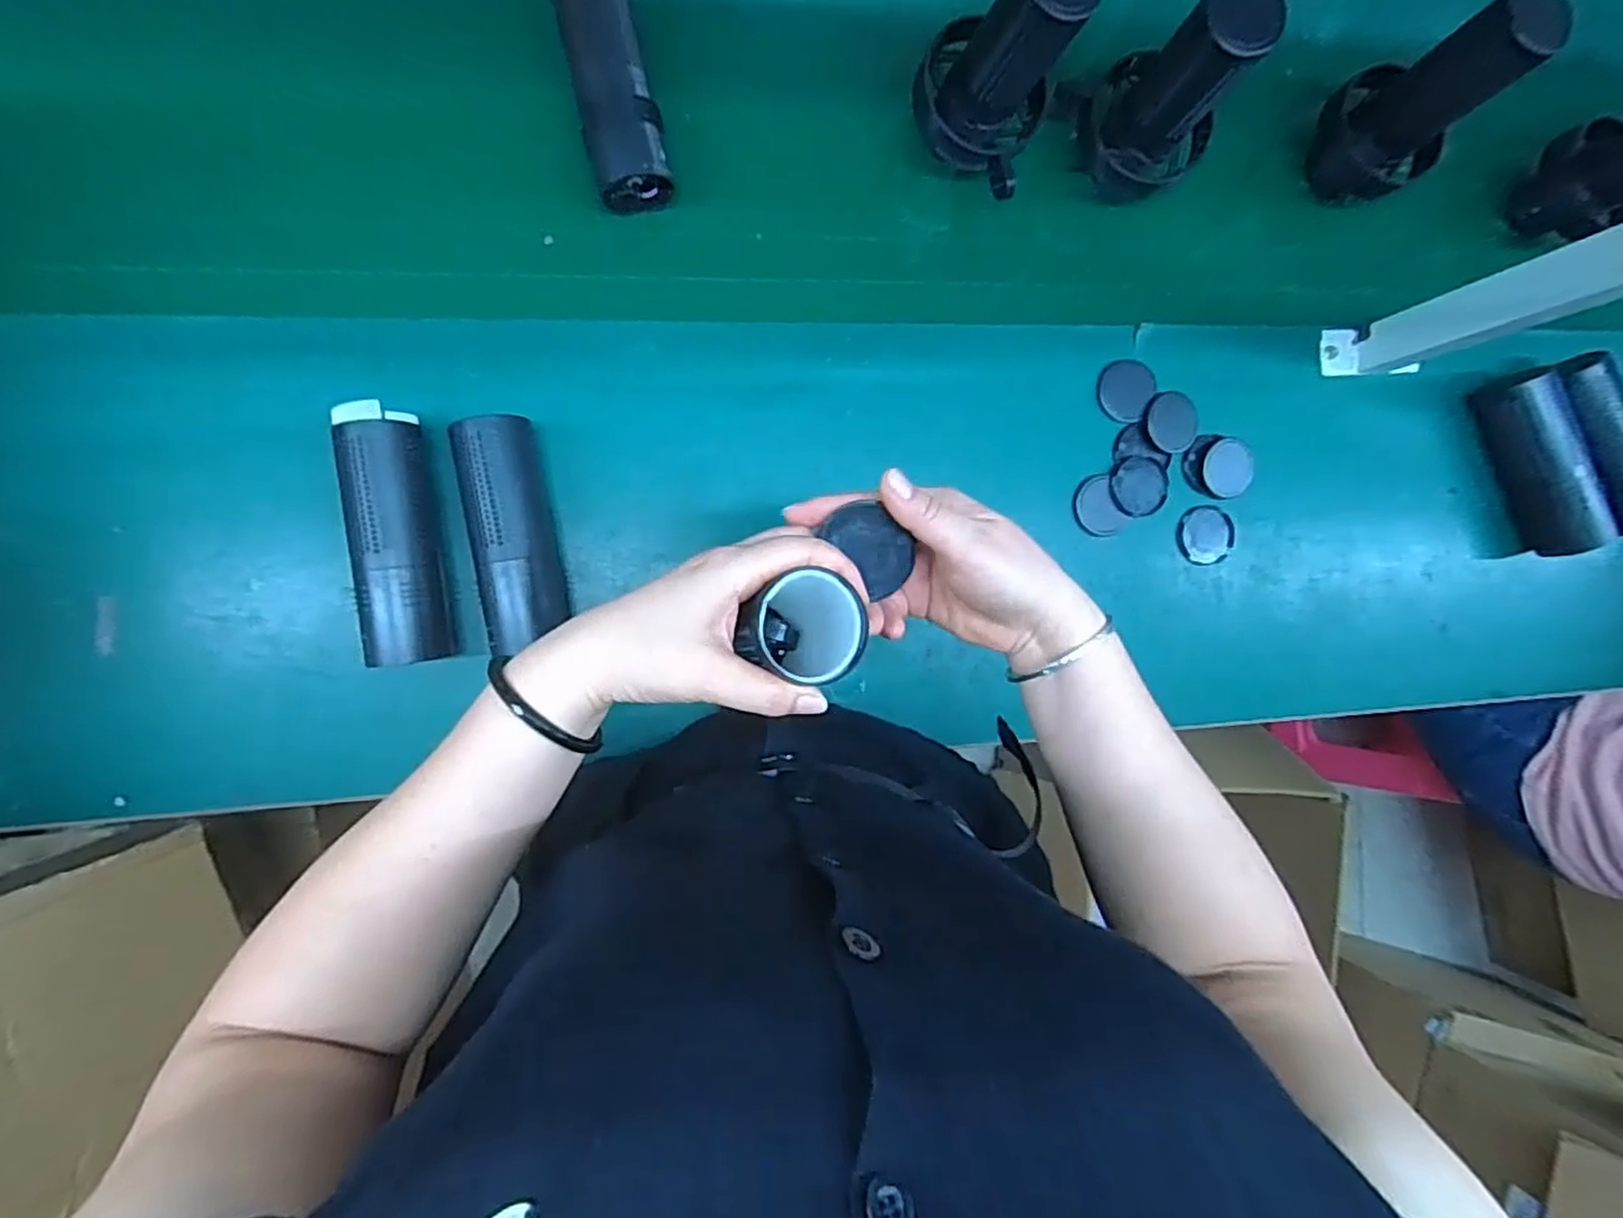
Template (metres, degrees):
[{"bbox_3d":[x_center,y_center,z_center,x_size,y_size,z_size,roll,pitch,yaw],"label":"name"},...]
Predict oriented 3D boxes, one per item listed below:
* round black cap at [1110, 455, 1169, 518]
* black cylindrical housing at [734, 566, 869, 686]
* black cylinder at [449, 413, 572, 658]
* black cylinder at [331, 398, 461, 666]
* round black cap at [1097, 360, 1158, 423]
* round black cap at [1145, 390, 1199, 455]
[{"bbox_3d":[0.274,-0.102,0.610,0.048,0.005,0.050,0,92,-9],"label":"round black cap"},{"bbox_3d":[-0.002,0.008,0.353,0.052,0.057,0.049,0,92,-9],"label":"black cylindrical housing"},{"bbox_3d":[-0.212,-0.054,0.516,0.051,0.046,0.158,-10,93,-8],"label":"black cylinder"},{"bbox_3d":[-0.285,-0.049,0.501,0.054,0.049,0.174,-9,93,-9],"label":"black cylinder"},{"bbox_3d":[0.262,-0.183,0.608,0.048,0.004,0.051,0,92,-9],"label":"round black cap"},{"bbox_3d":[0.302,-0.157,0.611,0.049,0.007,0.048,0,92,-9],"label":"round black cap"}]

